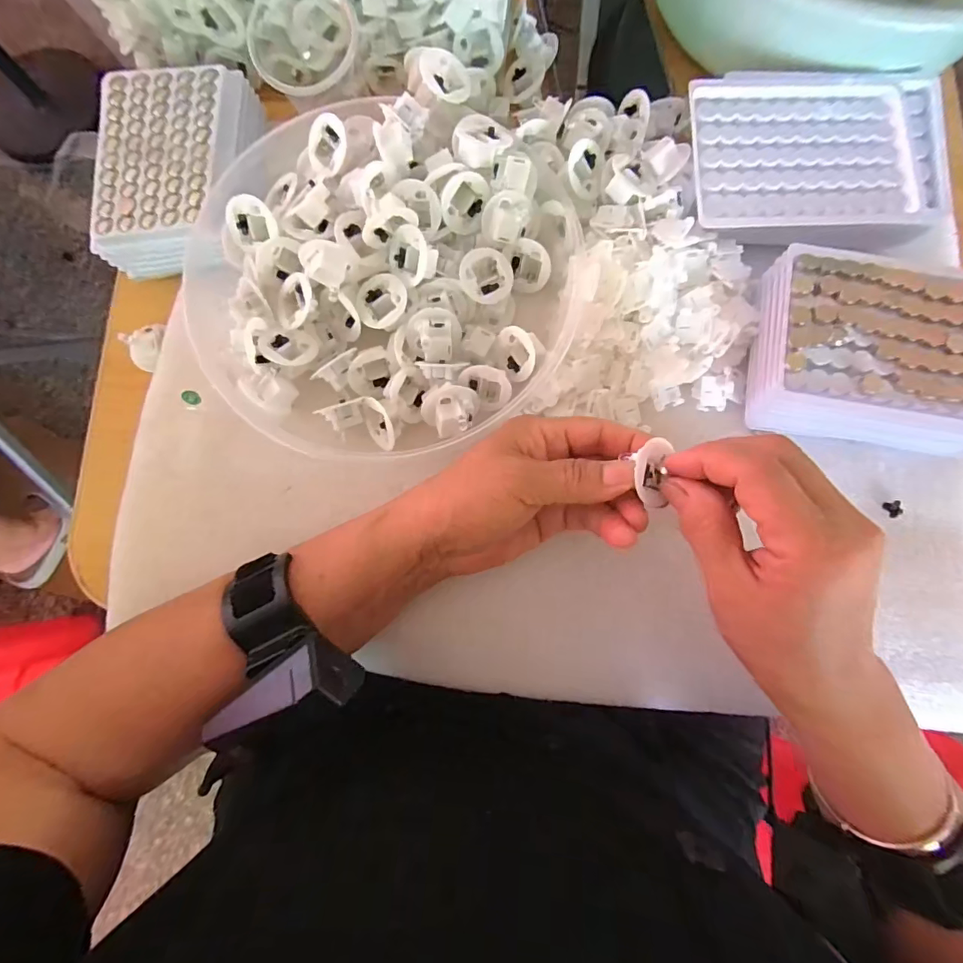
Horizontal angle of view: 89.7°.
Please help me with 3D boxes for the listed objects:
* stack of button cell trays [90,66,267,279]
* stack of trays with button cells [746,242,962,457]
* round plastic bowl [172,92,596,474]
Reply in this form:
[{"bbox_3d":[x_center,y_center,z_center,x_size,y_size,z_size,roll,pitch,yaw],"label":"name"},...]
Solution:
[{"bbox_3d":[-0.202,-0.203,0.326,0.100,0.041,0.138,2,80,2],"label":"stack of button cell trays"},{"bbox_3d":[0.228,-0.074,0.281,0.131,0.034,0.105,12,81,4],"label":"stack of trays with button cells"},{"bbox_3d":[-0.056,-0.125,0.295,0.220,0.057,0.218,0,80,1],"label":"round plastic bowl"}]

